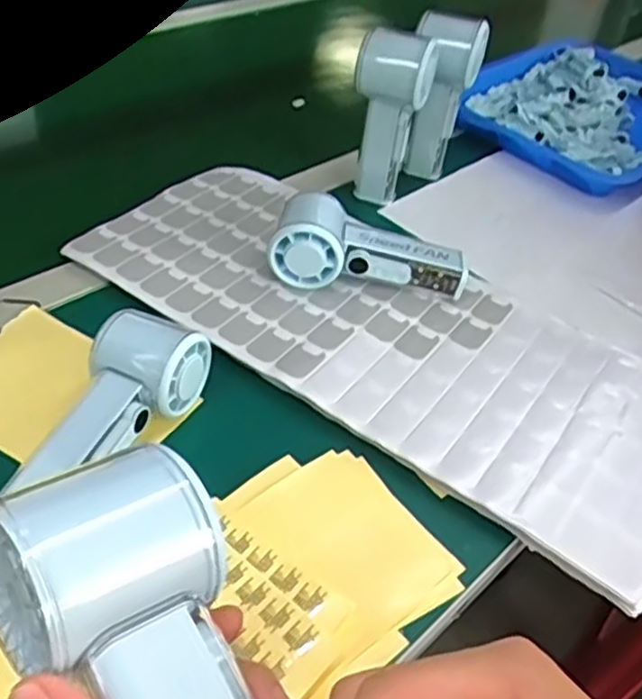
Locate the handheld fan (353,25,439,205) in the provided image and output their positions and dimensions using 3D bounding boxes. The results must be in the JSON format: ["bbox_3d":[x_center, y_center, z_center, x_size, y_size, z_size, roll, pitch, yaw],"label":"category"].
[{"bbox_3d":[0.060,-0.206,0.631,0.066,0.153,0.051,10,44,3],"label":"handheld fan"}]

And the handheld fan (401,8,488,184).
[{"bbox_3d":[0.112,-0.235,0.674,0.061,0.156,0.058,15,45,8],"label":"handheld fan"}]

